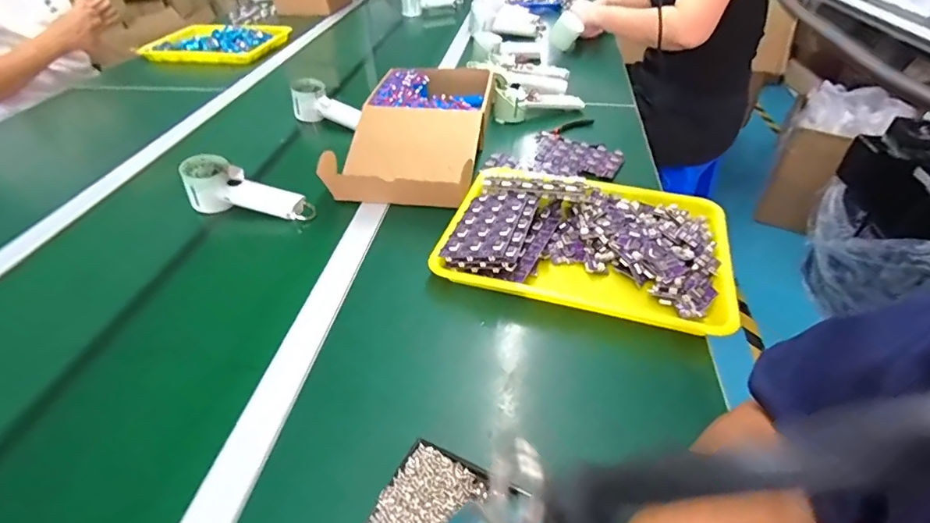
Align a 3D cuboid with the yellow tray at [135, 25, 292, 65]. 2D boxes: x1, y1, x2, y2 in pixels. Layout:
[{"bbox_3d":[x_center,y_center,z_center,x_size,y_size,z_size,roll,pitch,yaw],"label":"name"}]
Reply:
[{"bbox_3d":[-0.720,-0.642,1.350,0.353,0.050,0.323,4,41,8],"label":"yellow tray"}]

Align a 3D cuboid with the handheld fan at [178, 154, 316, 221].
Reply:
[{"bbox_3d":[-0.326,-0.097,0.706,0.206,0.064,0.062,18,42,-1],"label":"handheld fan"}]

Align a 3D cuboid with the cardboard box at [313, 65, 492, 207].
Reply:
[{"bbox_3d":[-0.070,-0.234,0.795,0.211,0.073,0.415,5,41,9],"label":"cardboard box"}]

